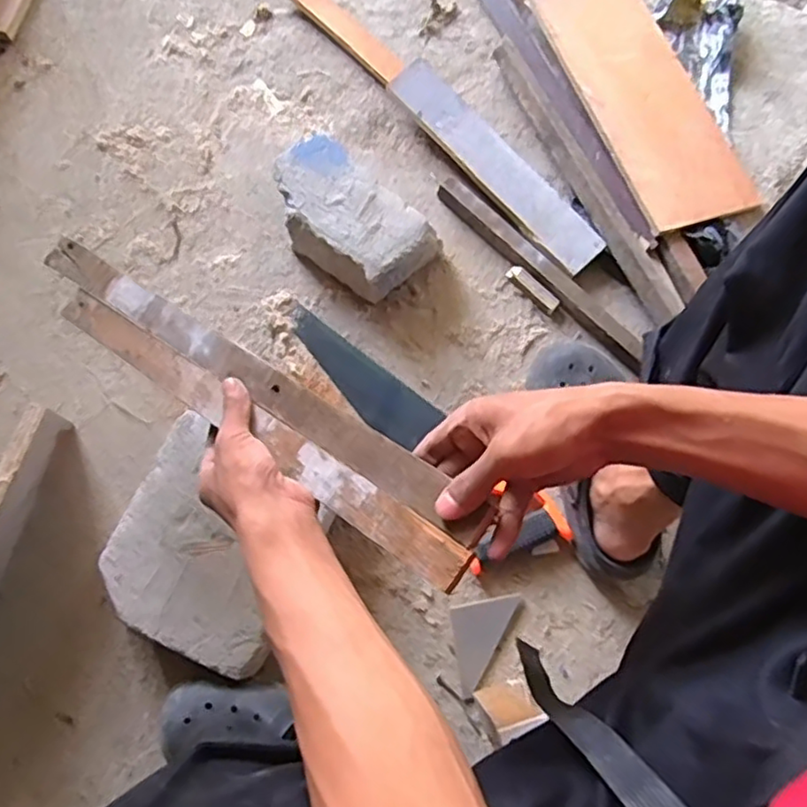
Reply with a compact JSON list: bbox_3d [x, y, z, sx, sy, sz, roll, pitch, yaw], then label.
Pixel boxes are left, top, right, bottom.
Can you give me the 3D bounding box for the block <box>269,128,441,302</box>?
[{"bbox_3d":[-0.071,-0.229,0.819,0.216,0.079,0.120,41,78,9],"label":"block"}]

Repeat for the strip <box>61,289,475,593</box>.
[{"bbox_3d":[-0.136,0.006,0.508,0.445,0.007,0.031,30,76,27],"label":"strip"}]

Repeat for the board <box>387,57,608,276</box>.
[{"bbox_3d":[0.120,-0.312,0.843,0.061,0.015,0.349,-44,85,8],"label":"board"}]

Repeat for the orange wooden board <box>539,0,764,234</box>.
[{"bbox_3d":[0.334,-0.424,0.888,0.188,0.018,0.399,-18,79,-20],"label":"orange wooden board"}]

